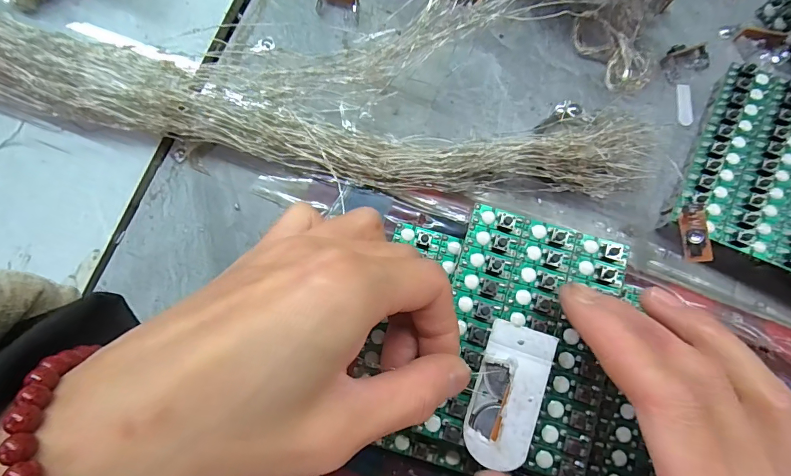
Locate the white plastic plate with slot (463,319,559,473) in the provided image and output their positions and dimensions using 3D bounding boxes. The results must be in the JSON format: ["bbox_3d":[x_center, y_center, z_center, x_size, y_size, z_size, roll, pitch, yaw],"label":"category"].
[{"bbox_3d":[0.041,0.057,0.147,0.024,0.004,0.050,16,81,19],"label":"white plastic plate with slot"}]

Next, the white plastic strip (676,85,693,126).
[{"bbox_3d":[0.153,-0.071,0.212,0.007,0.004,0.022,0,81,9],"label":"white plastic strip"}]

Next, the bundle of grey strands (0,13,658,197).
[{"bbox_3d":[-0.097,-0.073,0.192,0.439,0.043,0.050,12,80,2],"label":"bundle of grey strands"}]

